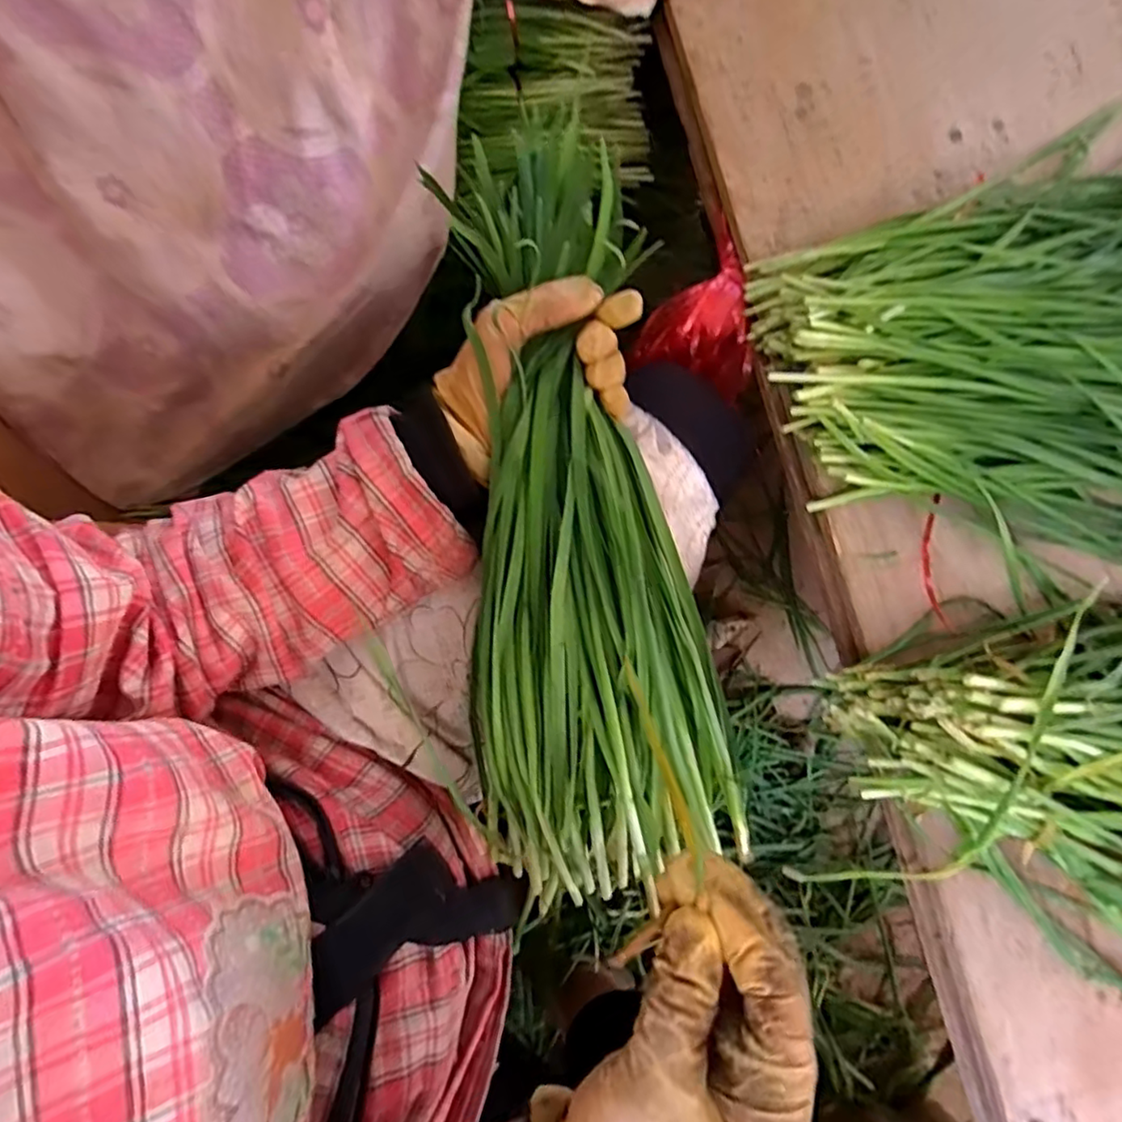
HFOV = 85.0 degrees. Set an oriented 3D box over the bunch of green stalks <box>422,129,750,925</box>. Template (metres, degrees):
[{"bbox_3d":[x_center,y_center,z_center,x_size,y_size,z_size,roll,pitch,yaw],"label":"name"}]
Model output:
[{"bbox_3d":[0.008,-0.032,0.314,0.127,0.055,0.397,-7,88,-3],"label":"bunch of green stalks"}]

